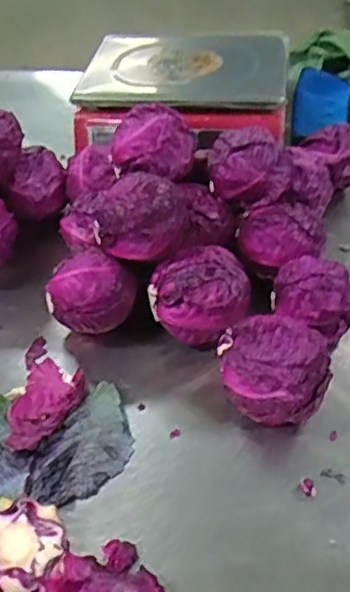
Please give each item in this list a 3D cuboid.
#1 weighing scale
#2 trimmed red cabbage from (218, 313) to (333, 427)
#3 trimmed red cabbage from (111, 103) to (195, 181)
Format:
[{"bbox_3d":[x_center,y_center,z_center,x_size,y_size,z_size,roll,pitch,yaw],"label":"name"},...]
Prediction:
[{"bbox_3d":[0.014,-0.319,0.922,0.288,0.082,0.288,3,45,9],"label":"weighing scale"},{"bbox_3d":[0.089,0.071,0.569,0.102,0.093,0.083,5,45,11],"label":"trimmed red cabbage"},{"bbox_3d":[-0.027,-0.173,0.710,0.089,0.065,0.081,-9,44,-3],"label":"trimmed red cabbage"}]

